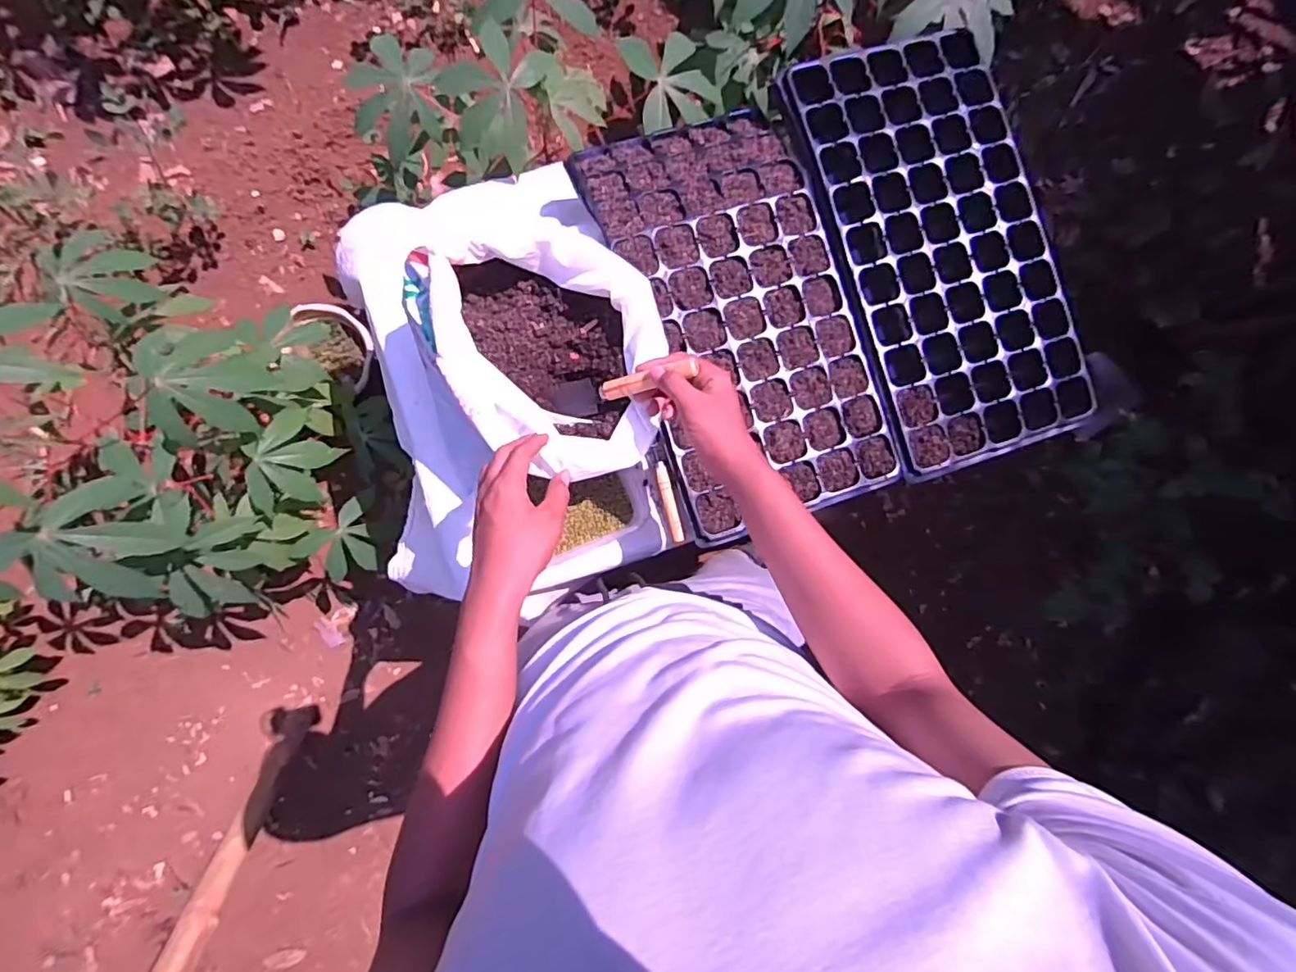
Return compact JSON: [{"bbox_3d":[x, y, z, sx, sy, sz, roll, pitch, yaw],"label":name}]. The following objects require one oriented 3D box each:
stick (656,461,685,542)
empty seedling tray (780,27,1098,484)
[{"bbox_3d":[0.027,0.020,0.692,0.013,0.013,0.097,-16,90,-8],"label":"stick"},{"bbox_3d":[0.368,-0.298,0.723,0.264,0.061,0.524,-17,90,-8],"label":"empty seedling tray"}]

